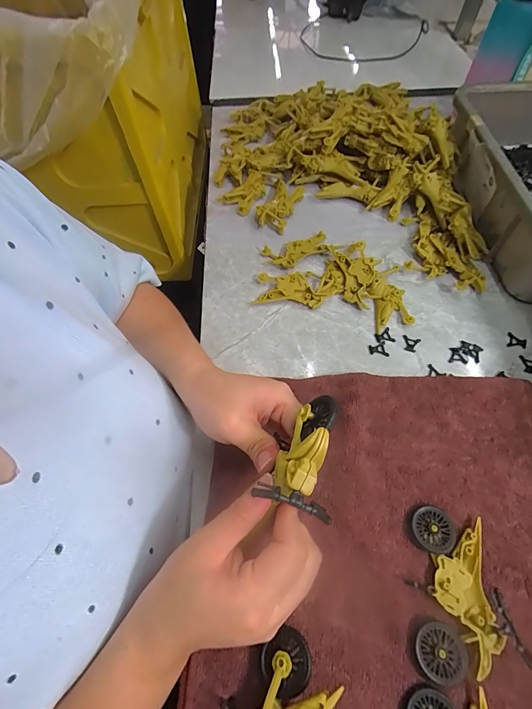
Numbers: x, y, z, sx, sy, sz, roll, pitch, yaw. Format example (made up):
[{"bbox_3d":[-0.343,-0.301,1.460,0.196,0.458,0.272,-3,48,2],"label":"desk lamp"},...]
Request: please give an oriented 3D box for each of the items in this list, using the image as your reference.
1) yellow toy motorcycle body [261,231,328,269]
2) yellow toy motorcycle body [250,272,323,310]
[{"bbox_3d":[0.046,-0.144,0.468,0.093,0.015,0.055,-13,61,-6],"label":"yellow toy motorcycle body"},{"bbox_3d":[0.029,-0.085,0.435,0.086,0.018,0.046,8,61,6],"label":"yellow toy motorcycle body"}]

